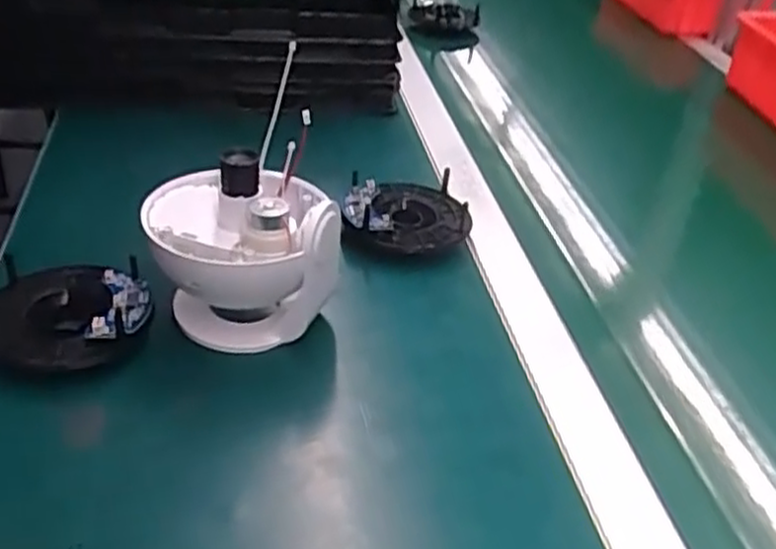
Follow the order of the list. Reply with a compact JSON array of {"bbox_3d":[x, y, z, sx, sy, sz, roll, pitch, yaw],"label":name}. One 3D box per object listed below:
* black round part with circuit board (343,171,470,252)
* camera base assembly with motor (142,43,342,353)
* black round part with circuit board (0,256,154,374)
[{"bbox_3d":[0.015,-0.050,0.621,0.096,0.038,0.090,3,36,-2],"label":"black round part with circuit board"},{"bbox_3d":[-0.097,-0.021,0.505,0.106,0.115,0.112,-8,38,-16],"label":"camera base assembly with motor"},{"bbox_3d":[-0.201,0.026,0.489,0.098,0.029,0.090,3,36,-2],"label":"black round part with circuit board"}]

